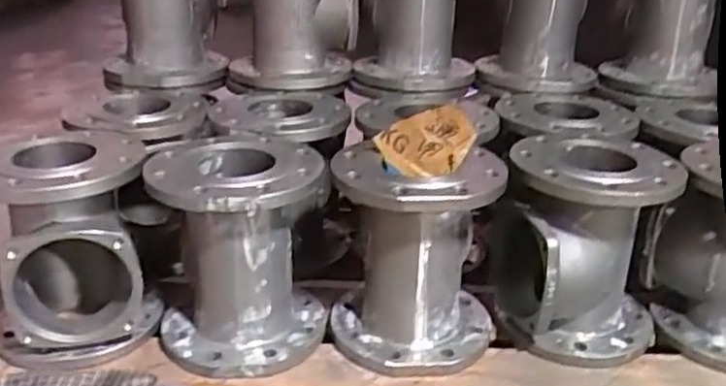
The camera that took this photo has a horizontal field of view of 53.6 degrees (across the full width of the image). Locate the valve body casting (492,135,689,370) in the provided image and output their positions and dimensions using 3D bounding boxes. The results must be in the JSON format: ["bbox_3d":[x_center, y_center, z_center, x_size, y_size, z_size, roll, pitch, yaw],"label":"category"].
[{"bbox_3d":[0.284,0.066,0.946,0.204,0.248,0.218,5,23,9],"label":"valve body casting"}]

